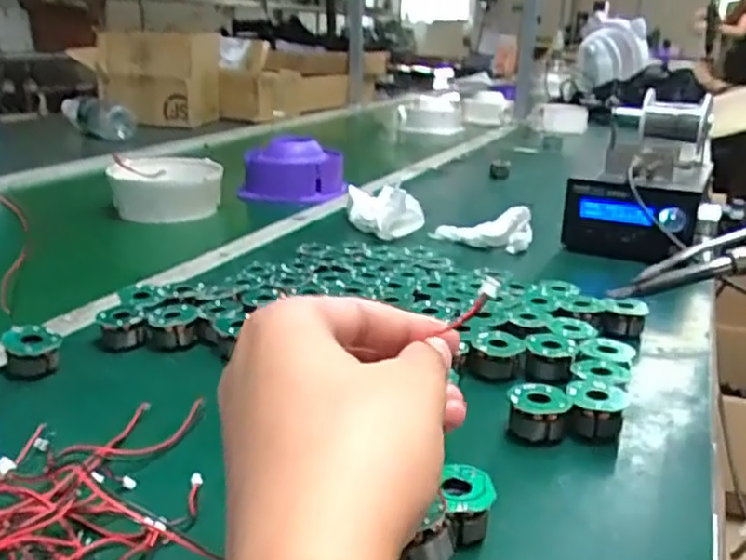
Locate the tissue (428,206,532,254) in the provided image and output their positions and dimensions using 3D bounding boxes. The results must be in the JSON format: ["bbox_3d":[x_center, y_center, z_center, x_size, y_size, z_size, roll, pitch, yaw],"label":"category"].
[{"bbox_3d":[0.106,-0.048,0.690,0.097,0.042,0.028,-1,16,29],"label":"tissue"}]

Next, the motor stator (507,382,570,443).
[{"bbox_3d":[0.085,0.071,0.364,0.027,0.024,0.025,-3,20,-11],"label":"motor stator"}]

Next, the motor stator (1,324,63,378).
[{"bbox_3d":[-0.203,0.044,0.417,0.030,0.027,0.027,-8,22,-25],"label":"motor stator"}]

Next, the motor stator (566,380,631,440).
[{"bbox_3d":[0.118,0.070,0.370,0.030,0.021,0.030,7,21,16],"label":"motor stator"}]

